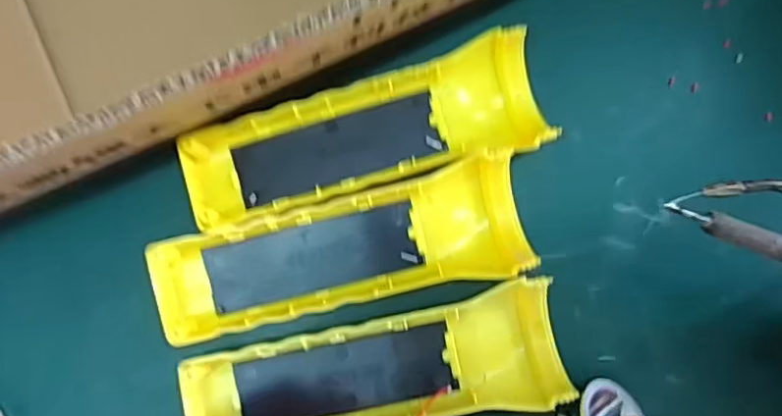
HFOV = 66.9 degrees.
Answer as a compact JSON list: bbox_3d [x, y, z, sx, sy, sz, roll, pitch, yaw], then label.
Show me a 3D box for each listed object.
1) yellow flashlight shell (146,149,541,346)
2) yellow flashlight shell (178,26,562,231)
[{"bbox_3d":[-0.020,0.017,0.250,0.154,0.026,0.049,-11,82,-4],"label":"yellow flashlight shell"},{"bbox_3d":[-0.010,-0.031,0.252,0.155,0.024,0.048,-17,82,-5],"label":"yellow flashlight shell"}]

